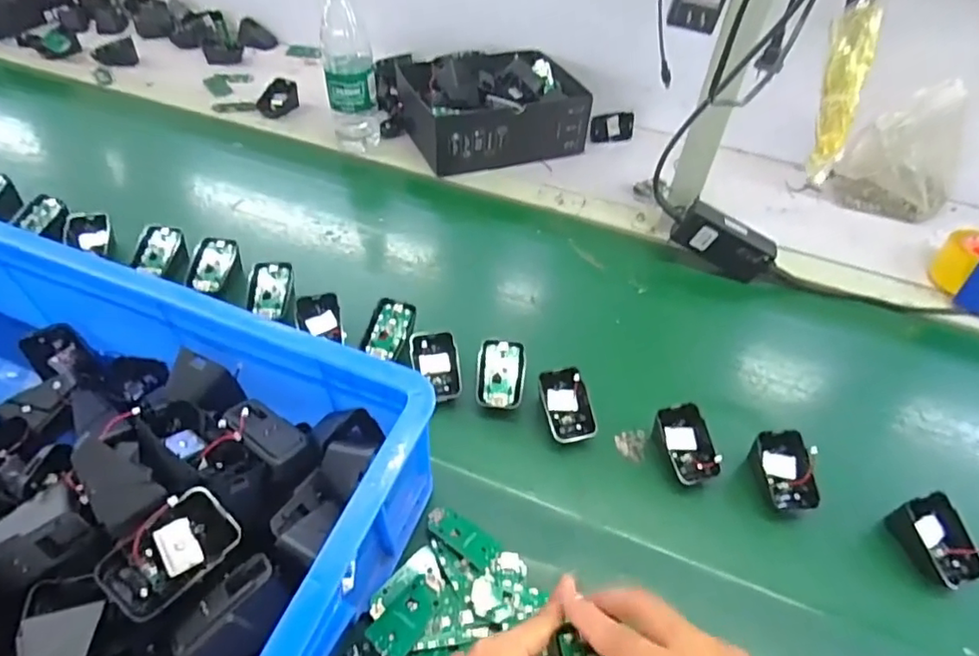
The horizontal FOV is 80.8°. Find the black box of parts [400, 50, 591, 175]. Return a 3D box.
[{"bbox_3d":[0.012,-0.332,0.865,0.257,0.089,0.187,-16,51,-17],"label":"black box of parts"}]

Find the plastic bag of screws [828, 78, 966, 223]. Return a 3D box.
[{"bbox_3d":[0.550,-0.224,0.753,0.137,0.160,0.078,31,53,22],"label":"plastic bag of screws"}]

